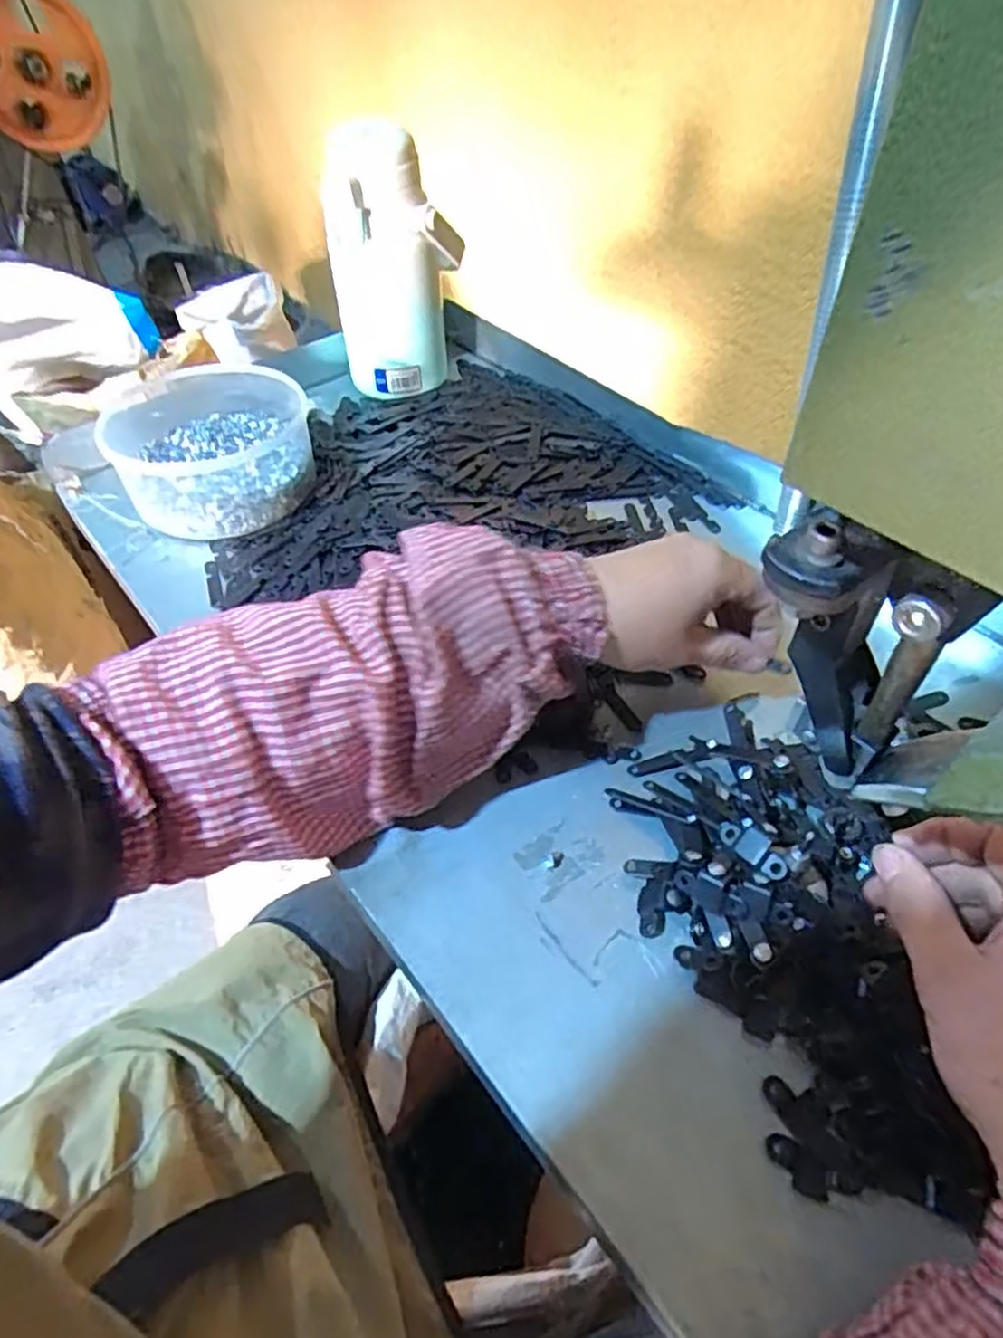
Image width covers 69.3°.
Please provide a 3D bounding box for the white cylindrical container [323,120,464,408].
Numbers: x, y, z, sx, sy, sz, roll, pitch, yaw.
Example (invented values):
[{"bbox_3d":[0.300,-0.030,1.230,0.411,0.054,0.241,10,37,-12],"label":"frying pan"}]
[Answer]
[{"bbox_3d":[-0.090,-0.342,0.612,0.104,0.198,0.092,-8,50,-4],"label":"white cylindrical container"}]

